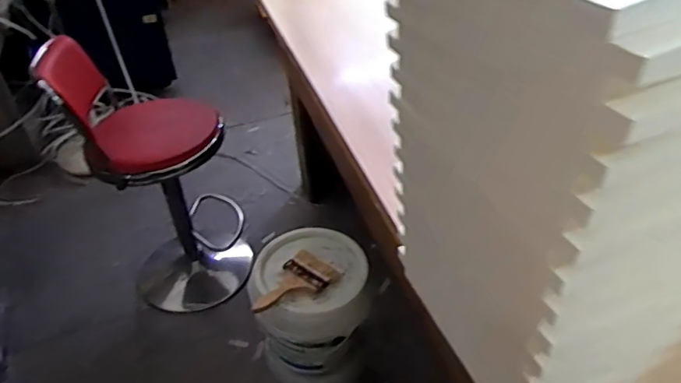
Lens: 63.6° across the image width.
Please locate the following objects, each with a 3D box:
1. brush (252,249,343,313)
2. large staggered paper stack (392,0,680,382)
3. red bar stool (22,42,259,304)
[{"bbox_3d":[-0.085,0.200,1.153,0.114,0.039,0.187,16,43,24],"label":"brush"},{"bbox_3d":[0.279,-0.035,0.547,0.375,0.414,0.299,-17,40,-14],"label":"large staggered paper stack"},{"bbox_3d":[-0.550,-0.021,1.712,0.421,0.885,0.391,-14,39,-11],"label":"red bar stool"}]

